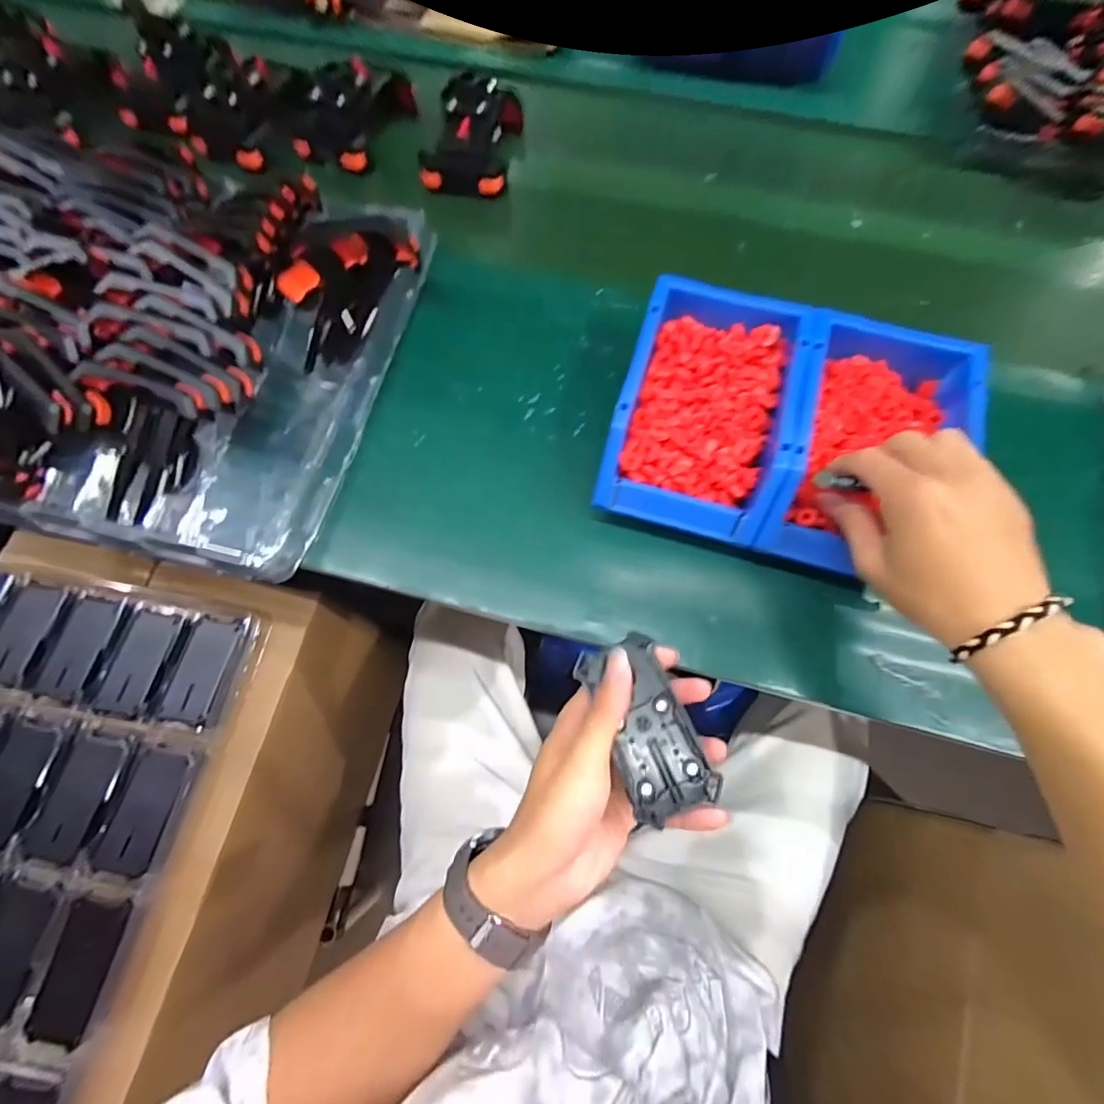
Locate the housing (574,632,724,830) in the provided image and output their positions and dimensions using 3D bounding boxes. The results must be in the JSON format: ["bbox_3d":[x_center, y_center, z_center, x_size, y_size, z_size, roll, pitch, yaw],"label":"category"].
[{"bbox_3d":[0.055,0.103,0.294,0.055,0.012,0.101,-16,67,-6],"label":"housing"}]

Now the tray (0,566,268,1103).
[{"bbox_3d":[-0.518,0.275,0.435,0.337,0.024,0.506,10,71,4],"label":"tray"}]

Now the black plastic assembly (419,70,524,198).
[{"bbox_3d":[-0.088,-0.452,0.515,0.094,0.057,0.133,9,71,3],"label":"black plastic assembly"}]

